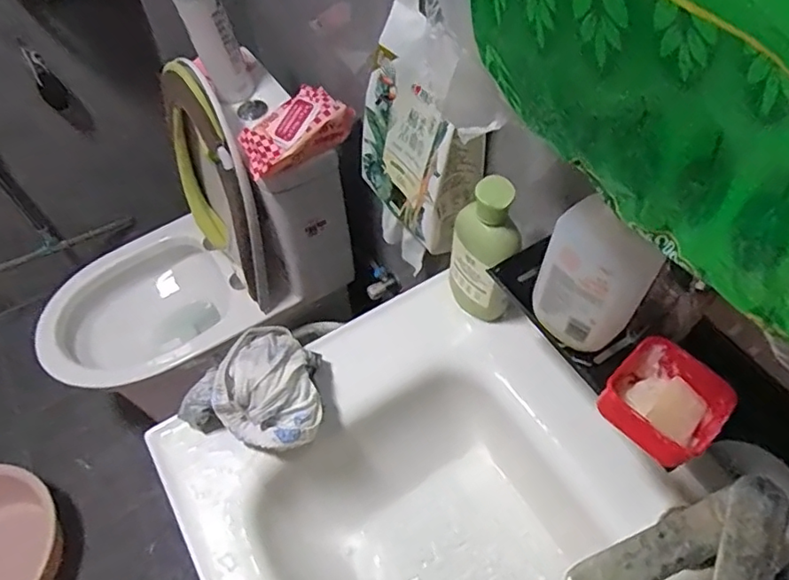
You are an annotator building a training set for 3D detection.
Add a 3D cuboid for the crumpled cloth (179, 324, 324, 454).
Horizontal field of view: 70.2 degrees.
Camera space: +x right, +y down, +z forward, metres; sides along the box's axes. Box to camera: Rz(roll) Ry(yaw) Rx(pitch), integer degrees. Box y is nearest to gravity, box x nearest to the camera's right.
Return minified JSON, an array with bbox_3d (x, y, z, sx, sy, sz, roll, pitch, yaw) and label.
[{"bbox_3d":[-0.147,0.103,0.640,0.154,0.083,0.135,15,58,13],"label":"crumpled cloth"}]

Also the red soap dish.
[{"bbox_3d":[0.232,0.095,0.481,0.102,0.036,0.089,-39,62,-21],"label":"red soap dish"}]

